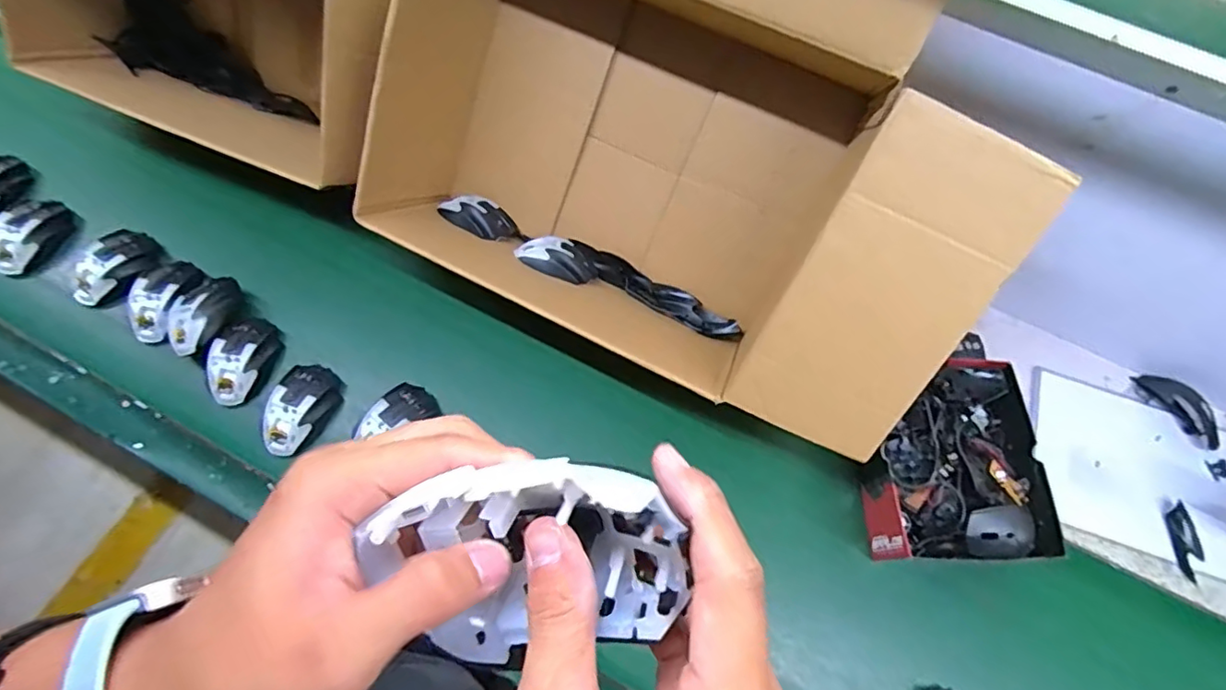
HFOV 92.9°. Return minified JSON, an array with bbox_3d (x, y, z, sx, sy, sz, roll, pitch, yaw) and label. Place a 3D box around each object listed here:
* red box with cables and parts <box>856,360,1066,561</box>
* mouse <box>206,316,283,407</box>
[{"bbox_3d":[0.413,0.143,0.737,0.200,0.100,0.236,1,66,-3],"label":"red box with cables and parts"},{"bbox_3d":[-0.486,0.017,0.761,0.064,0.033,0.114,27,68,8],"label":"mouse"}]

